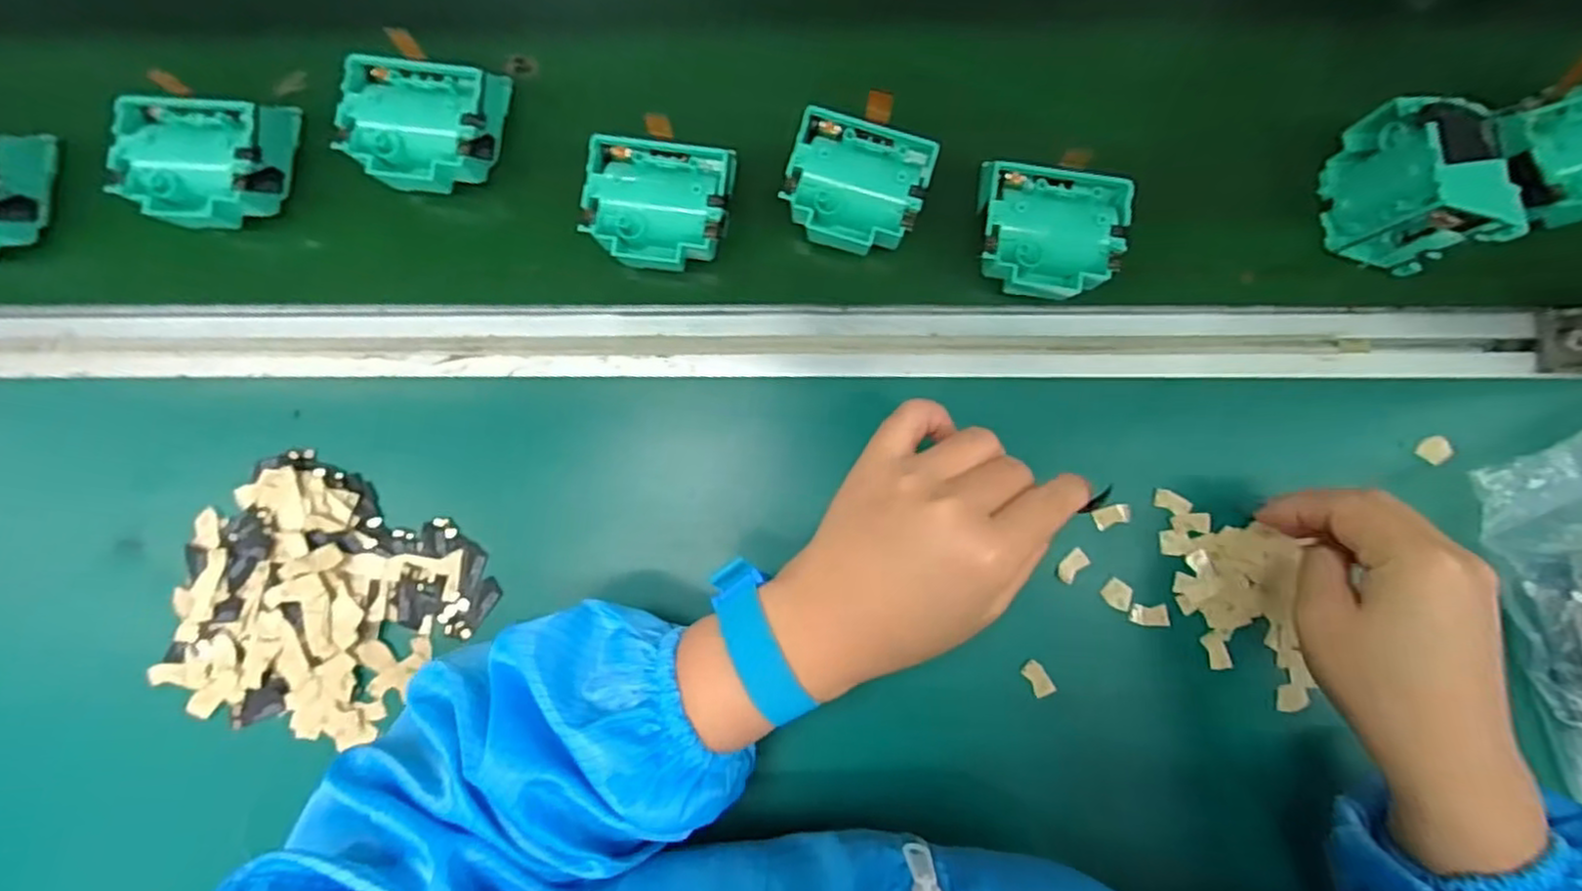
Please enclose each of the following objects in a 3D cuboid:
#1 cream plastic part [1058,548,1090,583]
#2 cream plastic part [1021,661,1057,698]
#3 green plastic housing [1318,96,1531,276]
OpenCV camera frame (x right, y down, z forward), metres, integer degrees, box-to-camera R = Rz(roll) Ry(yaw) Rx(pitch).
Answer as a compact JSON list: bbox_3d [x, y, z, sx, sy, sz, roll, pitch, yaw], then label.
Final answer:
[{"bbox_3d":[0.156,0.067,0.390,0.012,0.004,0.019,44,93,5],"label":"cream plastic part"},{"bbox_3d":[0.137,0.130,0.388,0.011,0.004,0.021,-34,86,4],"label":"cream plastic part"},{"bbox_3d":[0.314,-0.132,0.356,0.036,0.068,0.079,-13,88,5],"label":"green plastic housing"}]

